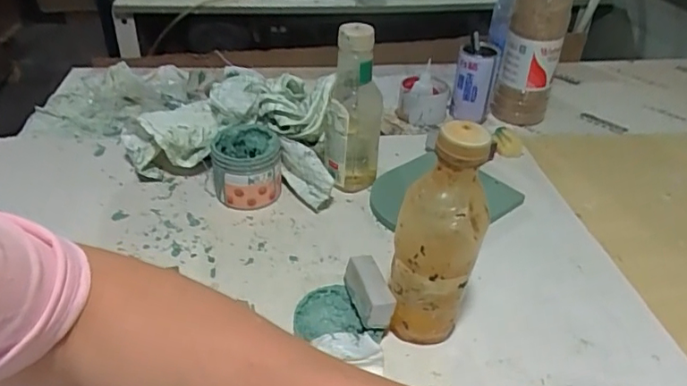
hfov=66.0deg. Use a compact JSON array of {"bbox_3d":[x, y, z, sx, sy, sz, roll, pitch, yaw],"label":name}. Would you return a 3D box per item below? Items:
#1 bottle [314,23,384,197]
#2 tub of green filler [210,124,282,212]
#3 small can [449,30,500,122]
[{"bbox_3d":[0.011,-0.102,0.637,0.071,0.203,0.079,6,36,3],"label":"bottle"},{"bbox_3d":[-0.117,-0.032,0.645,0.079,0.073,0.080,1,36,-4],"label":"tub of green filler"},{"bbox_3d":[0.203,-0.173,0.817,0.059,0.120,0.056,12,37,11],"label":"small can"}]

